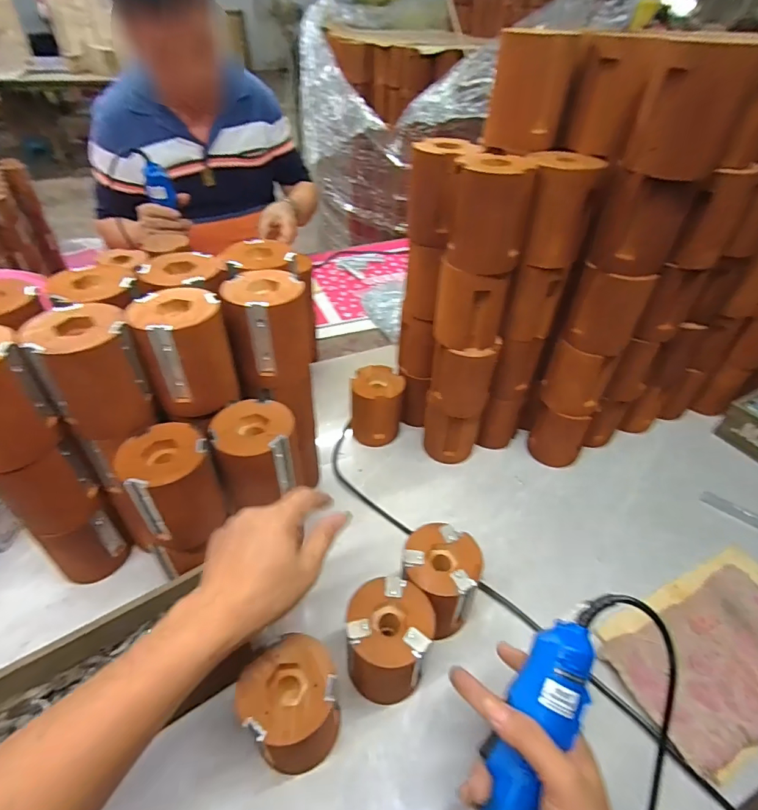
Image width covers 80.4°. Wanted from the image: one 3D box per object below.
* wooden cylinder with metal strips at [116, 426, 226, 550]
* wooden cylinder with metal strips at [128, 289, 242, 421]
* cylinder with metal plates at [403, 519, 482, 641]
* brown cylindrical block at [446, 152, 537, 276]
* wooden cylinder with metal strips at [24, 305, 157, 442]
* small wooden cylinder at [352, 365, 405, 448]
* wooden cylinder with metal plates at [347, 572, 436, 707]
[{"bbox_3d":[-0.197,0.081,0.438,0.079,0.103,0.074,2,42,-1],"label":"wooden cylinder with metal strips"},{"bbox_3d":[-0.187,-0.050,0.438,0.078,0.100,0.072,-17,46,-21],"label":"wooden cylinder with metal strips"},{"bbox_3d":[0.061,0.188,0.473,0.078,0.100,0.083,-32,53,-32],"label":"cylinder with metal plates"},{"bbox_3d":[0.115,-0.199,0.472,0.079,0.098,0.071,14,44,12],"label":"brown cylindrical block"},{"bbox_3d":[-0.263,-0.030,0.414,0.077,0.105,0.071,-25,49,-27],"label":"wooden cylinder with metal strips"},{"bbox_3d":[-0.004,0.002,0.686,0.079,0.094,0.079,-3,43,-7],"label":"small wooden cylinder"},{"bbox_3d":[0.006,0.229,0.427,0.081,0.105,0.083,4,42,1],"label":"wooden cylinder with metal plates"}]

